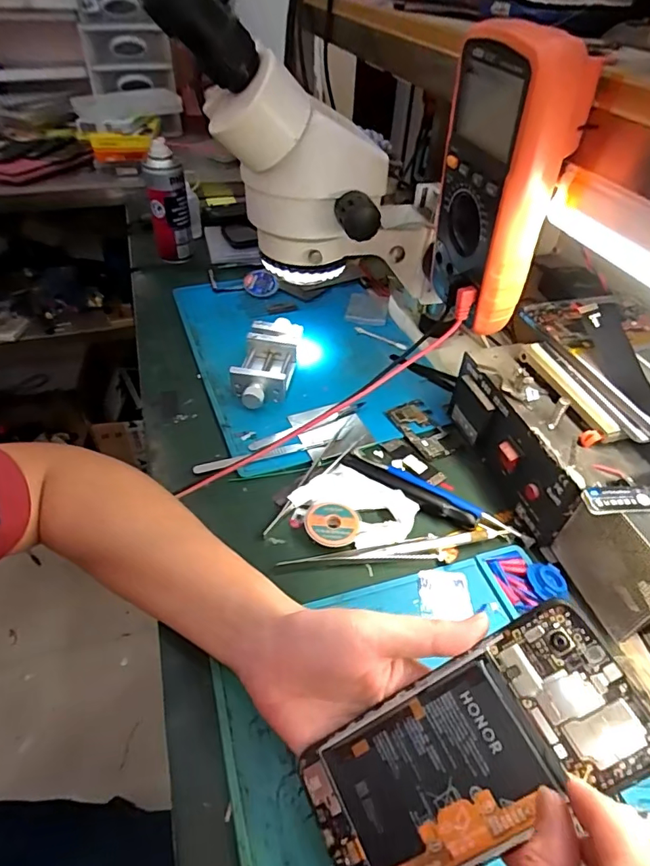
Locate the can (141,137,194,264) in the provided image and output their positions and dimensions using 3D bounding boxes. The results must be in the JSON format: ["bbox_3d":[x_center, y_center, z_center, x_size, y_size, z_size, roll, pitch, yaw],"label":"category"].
[{"bbox_3d":[-0.216,-0.316,0.685,0.049,0.135,0.044,-16,47,-18],"label":"can"}]

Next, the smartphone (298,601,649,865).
[{"bbox_3d":[0.066,0.153,0.234,0.164,0.004,0.072,-36,60,8],"label":"smartphone"}]

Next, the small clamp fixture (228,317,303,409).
[{"bbox_3d":[-0.061,-0.077,0.543,0.056,0.034,0.131,5,44,4],"label":"small clamp fixture"}]

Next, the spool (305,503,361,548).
[{"bbox_3d":[0.006,0.073,0.402,0.043,0.010,0.039,-3,44,-5],"label":"spool"}]

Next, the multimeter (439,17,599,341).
[{"bbox_3d":[0.117,-0.165,0.339,0.050,0.168,0.081,-8,45,-12],"label":"multimeter"}]

